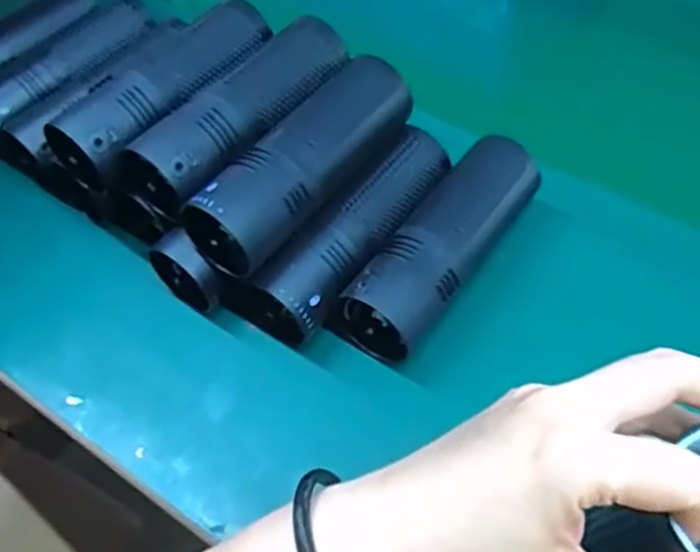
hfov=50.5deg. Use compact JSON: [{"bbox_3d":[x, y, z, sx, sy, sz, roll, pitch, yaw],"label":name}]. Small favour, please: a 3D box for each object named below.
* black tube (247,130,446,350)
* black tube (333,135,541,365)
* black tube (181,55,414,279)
[{"bbox_3d":[0.007,-0.028,0.469,0.041,0.041,0.166,34,63,24],"label":"black tube"},{"bbox_3d":[0.058,-0.023,0.467,0.058,0.048,0.169,28,61,22],"label":"black tube"},{"bbox_3d":[-0.024,-0.067,0.455,0.051,0.055,0.165,33,63,24],"label":"black tube"}]

